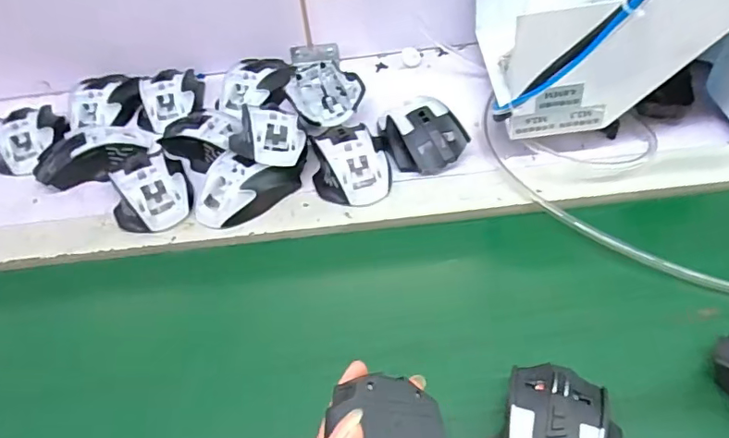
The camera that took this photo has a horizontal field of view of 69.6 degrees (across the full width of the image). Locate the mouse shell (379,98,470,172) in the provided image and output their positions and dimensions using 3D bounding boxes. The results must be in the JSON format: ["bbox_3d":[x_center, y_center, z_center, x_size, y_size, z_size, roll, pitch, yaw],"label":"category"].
[{"bbox_3d":[0.057,-0.087,0.523,0.073,0.036,0.094,-16,50,-8],"label":"mouse shell"}]

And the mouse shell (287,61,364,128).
[{"bbox_3d":[-0.046,-0.142,0.581,0.069,0.034,0.112,-21,51,-12],"label":"mouse shell"}]

